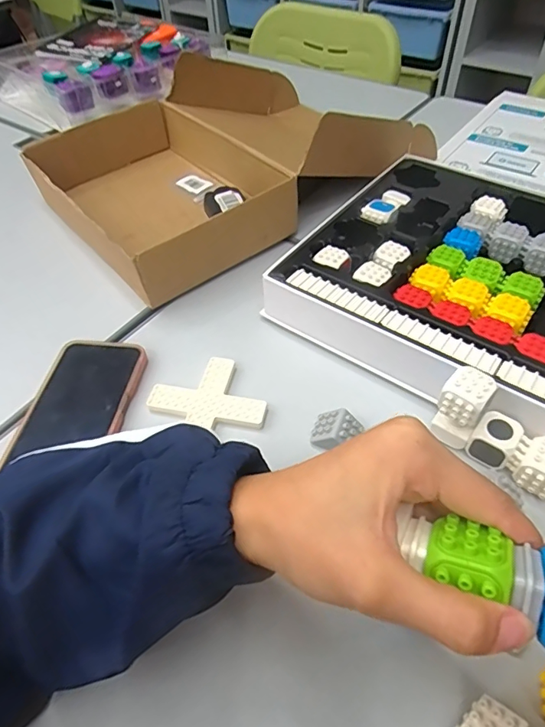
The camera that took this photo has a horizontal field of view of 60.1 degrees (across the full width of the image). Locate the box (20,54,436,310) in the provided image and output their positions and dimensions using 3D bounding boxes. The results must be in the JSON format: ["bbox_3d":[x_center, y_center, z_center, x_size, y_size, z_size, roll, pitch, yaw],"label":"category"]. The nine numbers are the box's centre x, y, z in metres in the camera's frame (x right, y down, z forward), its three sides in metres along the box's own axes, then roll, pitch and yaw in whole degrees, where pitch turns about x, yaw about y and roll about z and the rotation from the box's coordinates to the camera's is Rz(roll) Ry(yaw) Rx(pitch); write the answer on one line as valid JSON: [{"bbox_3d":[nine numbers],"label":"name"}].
[{"bbox_3d":[-0.052,-0.283,0.613,0.446,0.119,0.311,-33,56,-23],"label":"box"}]

